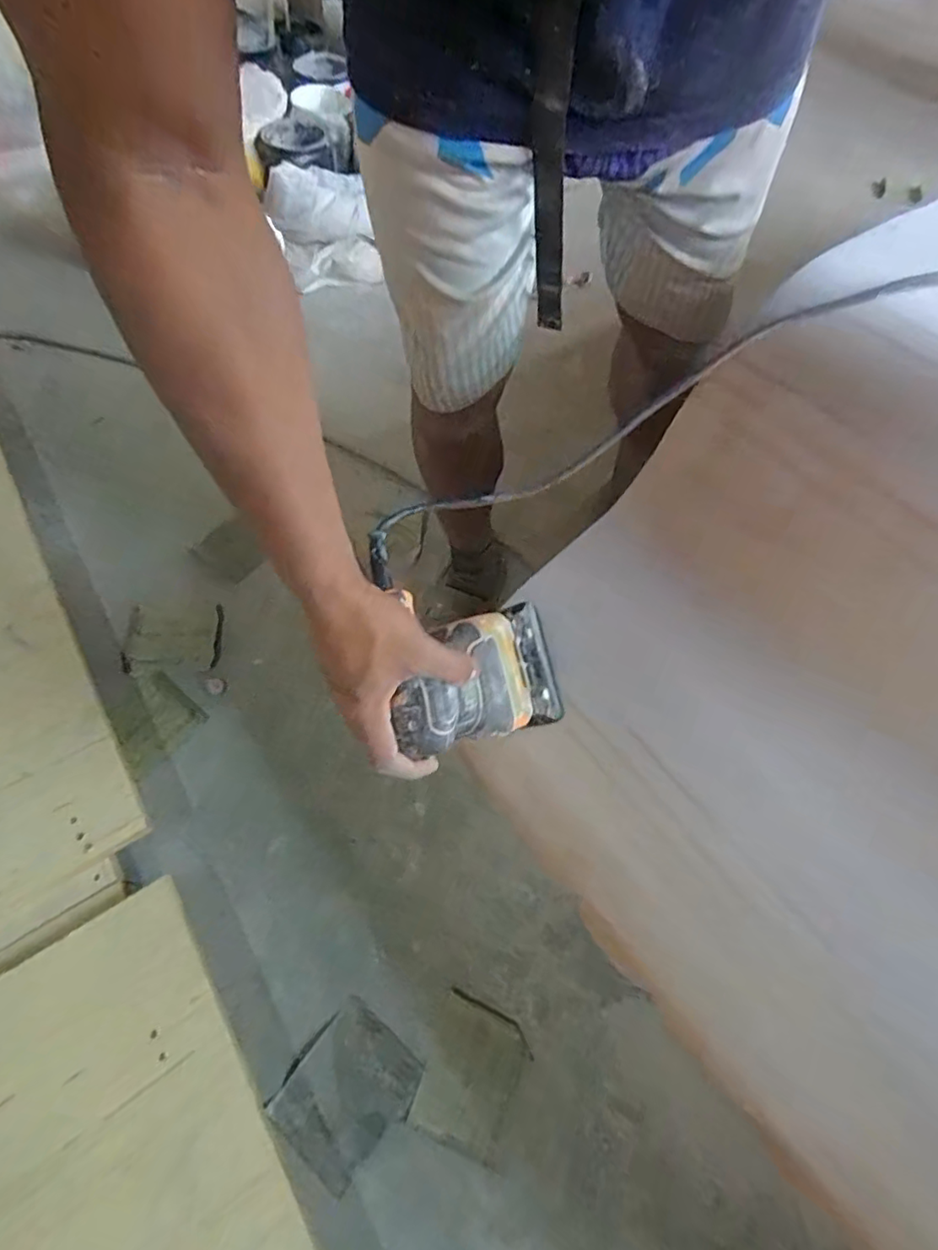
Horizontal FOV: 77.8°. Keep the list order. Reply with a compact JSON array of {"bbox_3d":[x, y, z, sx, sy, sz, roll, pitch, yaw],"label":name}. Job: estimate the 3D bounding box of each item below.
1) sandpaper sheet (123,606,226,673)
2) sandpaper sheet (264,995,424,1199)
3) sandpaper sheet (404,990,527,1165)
[{"bbox_3d":[-0.463,0.022,0.911,0.143,0.011,0.114,-2,57,-7],"label":"sandpaper sheet"},{"bbox_3d":[-0.132,0.507,0.631,0.116,0.008,0.132,35,63,17],"label":"sandpaper sheet"},{"bbox_3d":[-0.001,0.502,0.648,0.099,0.006,0.126,22,60,10],"label":"sandpaper sheet"}]

